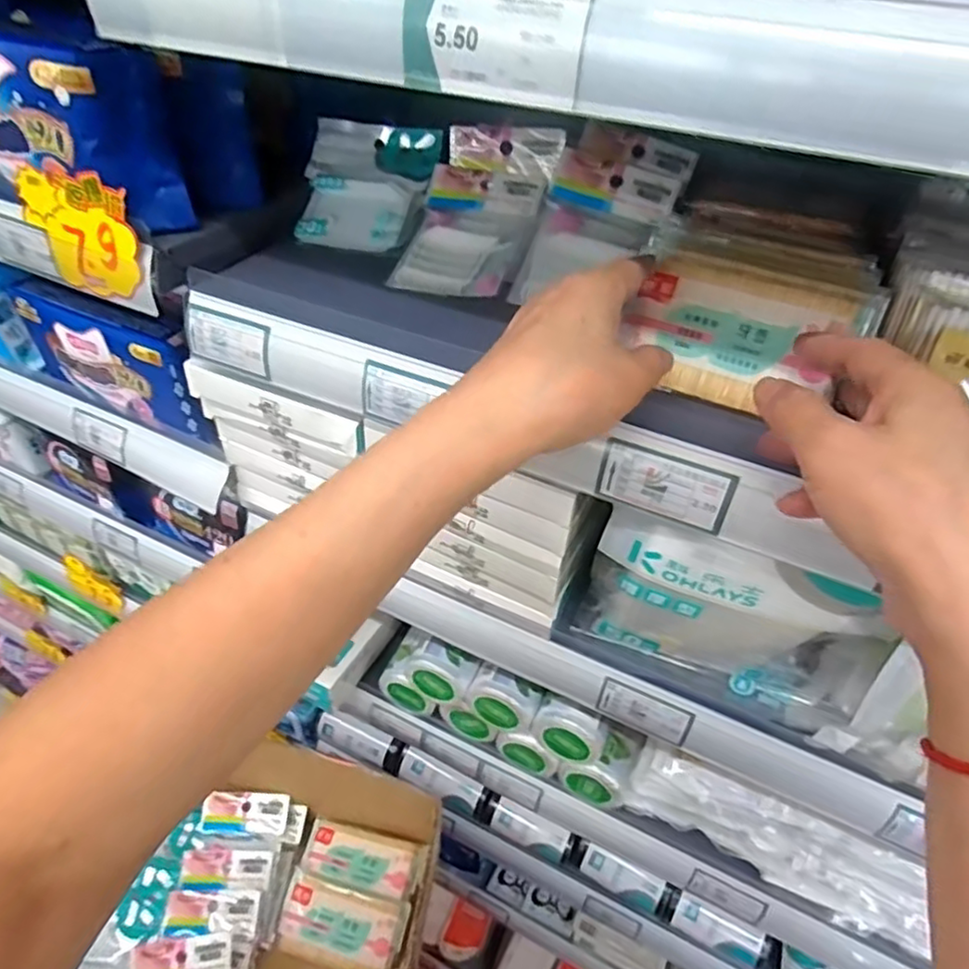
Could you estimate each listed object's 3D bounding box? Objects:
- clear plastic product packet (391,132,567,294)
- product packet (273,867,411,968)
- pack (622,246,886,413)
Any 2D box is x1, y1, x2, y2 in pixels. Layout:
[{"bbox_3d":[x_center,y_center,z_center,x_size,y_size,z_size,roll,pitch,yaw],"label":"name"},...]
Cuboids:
[{"bbox_3d":[-0.006,-0.188,0.451,0.086,0.021,0.145,12,66,15],"label":"clear plastic product packet"},{"bbox_3d":[-0.136,0.419,0.613,0.117,0.010,0.064,14,67,8],"label":"product packet"},{"bbox_3d":[0.135,-0.079,0.339,0.114,0.075,0.016,21,5,16],"label":"pack"}]

